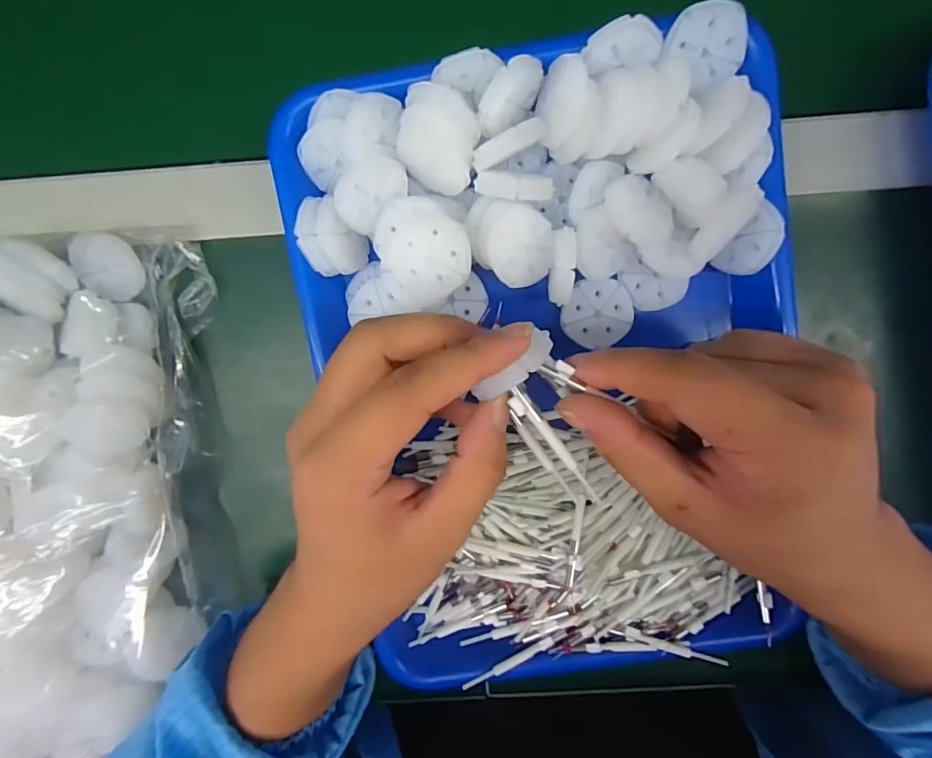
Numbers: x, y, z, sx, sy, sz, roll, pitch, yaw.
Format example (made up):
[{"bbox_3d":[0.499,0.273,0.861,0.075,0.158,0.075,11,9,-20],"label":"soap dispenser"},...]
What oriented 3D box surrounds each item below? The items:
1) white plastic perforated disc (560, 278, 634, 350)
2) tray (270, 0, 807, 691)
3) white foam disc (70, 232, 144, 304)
[{"bbox_3d":[0.073,-0.036,0.261,0.036,0.004,0.037,0,98,1],"label":"white plastic perforated disc"},{"bbox_3d":[0.048,0.009,0.254,0.239,0.042,0.333,-9,98,2],"label":"tray"},{"bbox_3d":[-0.199,-0.065,0.268,0.037,0.020,0.037,-5,127,-7],"label":"white foam disc"}]

